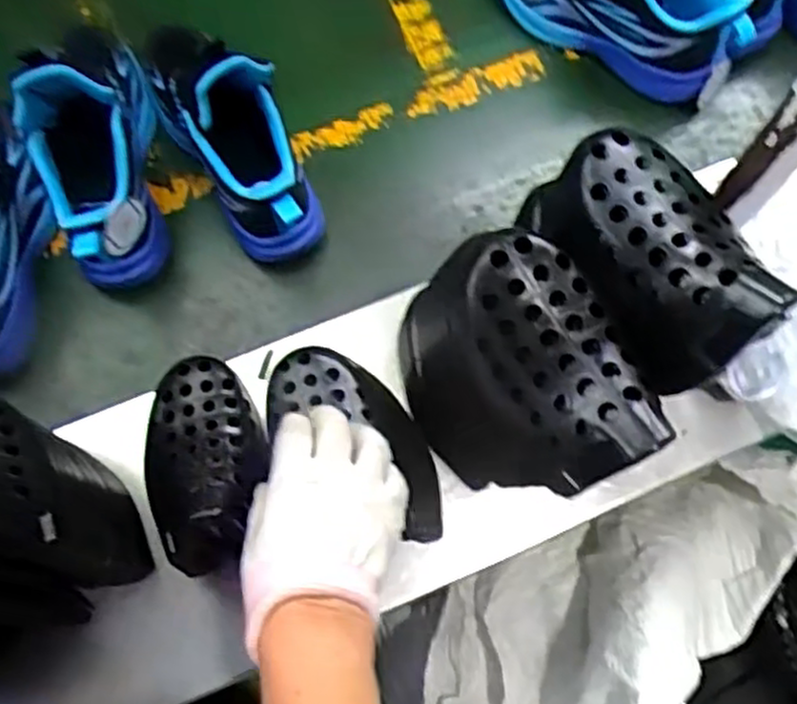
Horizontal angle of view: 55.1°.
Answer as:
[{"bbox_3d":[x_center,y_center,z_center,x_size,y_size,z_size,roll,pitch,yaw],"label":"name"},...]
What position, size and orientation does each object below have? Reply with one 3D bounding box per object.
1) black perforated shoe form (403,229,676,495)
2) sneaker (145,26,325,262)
[{"bbox_3d":[0.075,0.026,0.534,0.083,0.247,0.159,-27,76,-8],"label":"black perforated shoe form"},{"bbox_3d":[-0.146,-0.197,0.652,0.079,0.147,0.233,-32,77,-10],"label":"sneaker"}]

